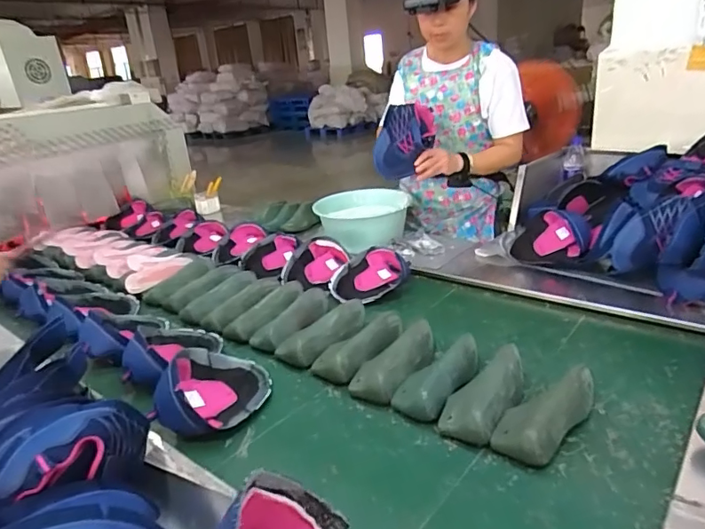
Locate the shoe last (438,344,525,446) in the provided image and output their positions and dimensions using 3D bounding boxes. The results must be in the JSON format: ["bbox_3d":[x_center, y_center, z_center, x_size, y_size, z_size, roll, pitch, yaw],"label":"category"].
[{"bbox_3d":[0.221,0.208,0.844,0.092,0.061,0.206,11,27,35],"label":"shoe last"}]

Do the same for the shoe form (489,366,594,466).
[{"bbox_3d":[0.299,0.217,0.783,0.094,0.063,0.206,16,31,43],"label":"shoe form"}]

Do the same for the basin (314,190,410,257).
[{"bbox_3d":[0.048,-0.149,1.615,0.302,0.113,0.275,-8,22,-8],"label":"basin"}]

